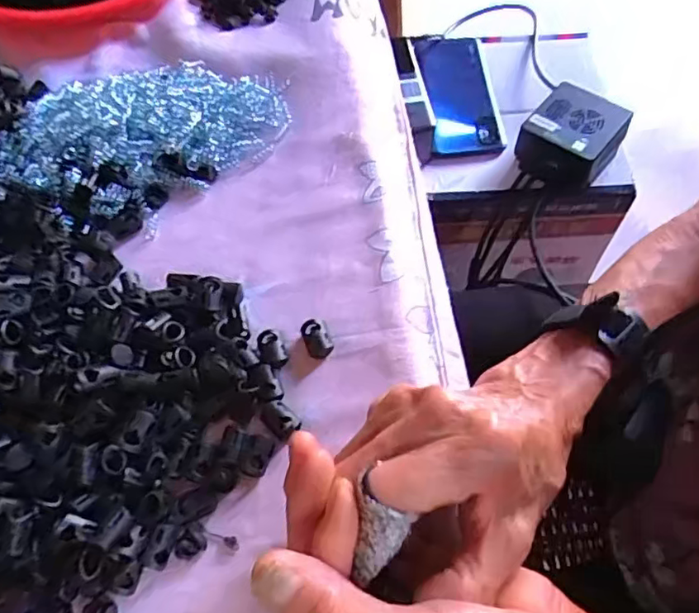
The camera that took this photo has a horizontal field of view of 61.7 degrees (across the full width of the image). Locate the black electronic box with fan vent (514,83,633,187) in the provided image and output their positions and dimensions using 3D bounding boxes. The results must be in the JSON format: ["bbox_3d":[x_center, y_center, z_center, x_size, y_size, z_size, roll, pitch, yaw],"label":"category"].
[{"bbox_3d":[0.210,-0.159,0.553,0.081,0.048,0.075,32,69,19],"label":"black electronic box with fan vent"}]

